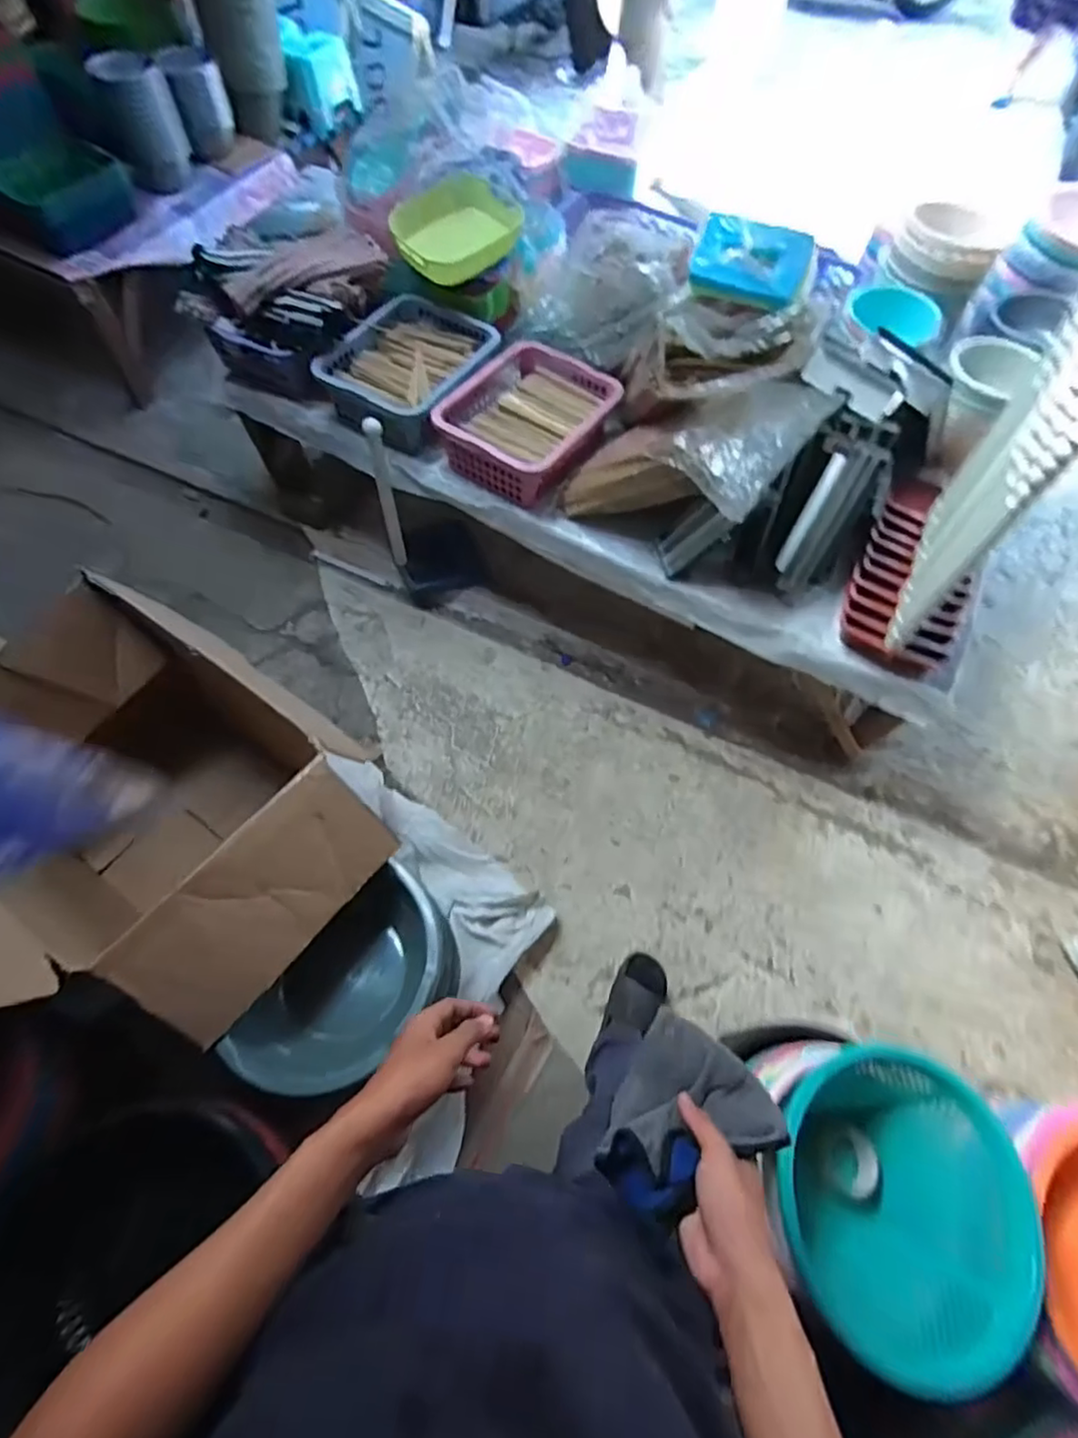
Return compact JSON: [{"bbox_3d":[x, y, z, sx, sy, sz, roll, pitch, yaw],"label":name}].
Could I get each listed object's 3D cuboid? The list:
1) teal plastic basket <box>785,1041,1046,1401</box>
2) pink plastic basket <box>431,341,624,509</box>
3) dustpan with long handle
[{"bbox_3d":[0.450,0.612,0.832,0.318,0.191,0.310,-5,63,-5],"label":"teal plastic basket"},{"bbox_3d":[-0.025,-0.705,1.511,0.317,0.136,0.390,27,65,11],"label":"pink plastic basket"},{"bbox_3d":[-0.287,-0.582,1.671,0.240,0.541,0.270,-5,63,-5],"label":"dustpan with long handle"}]

